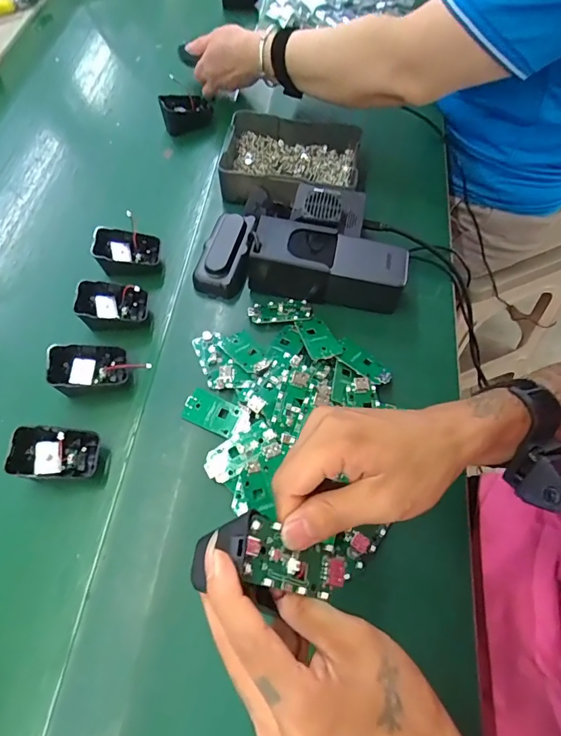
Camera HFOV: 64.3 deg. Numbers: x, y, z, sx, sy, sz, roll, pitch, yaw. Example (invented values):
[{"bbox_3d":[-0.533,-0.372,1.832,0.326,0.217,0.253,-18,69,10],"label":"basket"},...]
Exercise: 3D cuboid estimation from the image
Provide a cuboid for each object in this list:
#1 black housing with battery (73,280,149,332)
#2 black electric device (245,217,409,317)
[{"bbox_3d":[-0.171,-0.065,0.463,0.062,0.048,0.047,-13,61,2],"label":"black housing with battery"},{"bbox_3d":[0.049,-0.107,0.458,0.154,0.051,0.057,11,64,10],"label":"black electric device"}]

